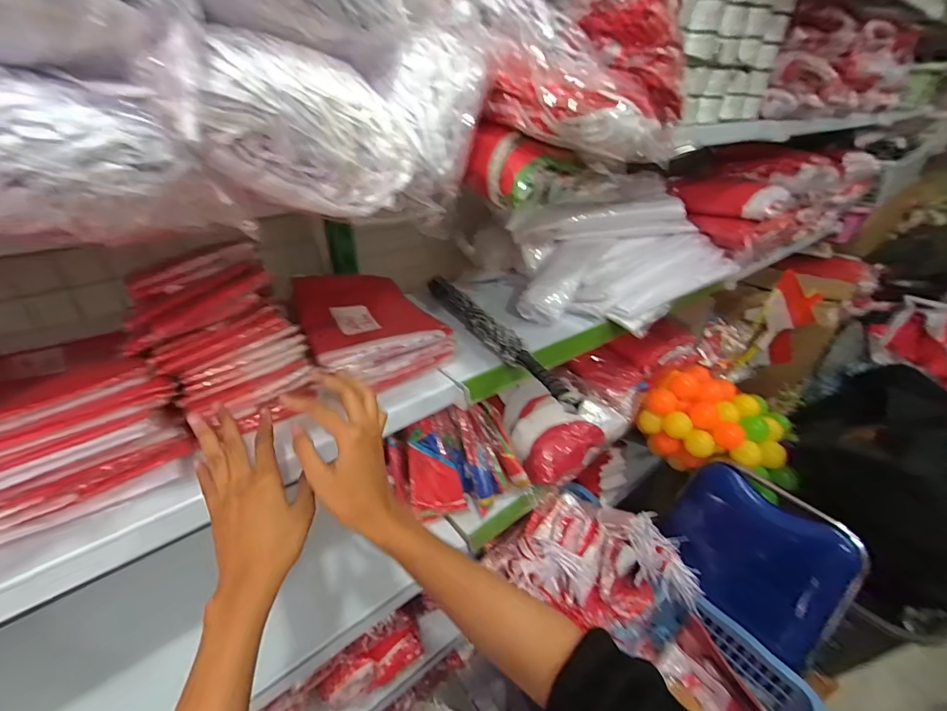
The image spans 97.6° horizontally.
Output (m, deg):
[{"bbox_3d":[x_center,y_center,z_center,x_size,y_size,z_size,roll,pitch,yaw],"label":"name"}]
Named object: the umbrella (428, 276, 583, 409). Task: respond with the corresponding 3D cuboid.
[{"bbox_3d":[0.028,-0.046,0.702,0.036,0.034,0.436,-16,35,-24],"label":"umbrella"}]

